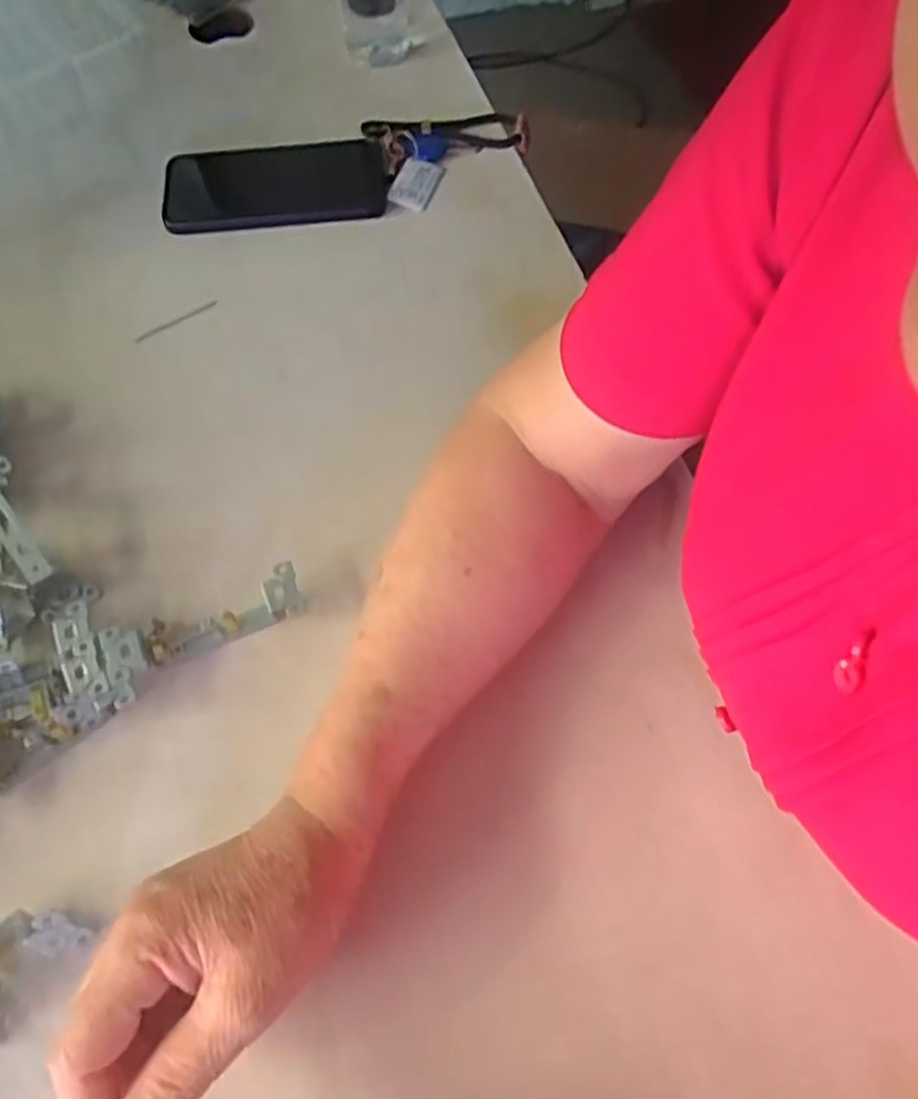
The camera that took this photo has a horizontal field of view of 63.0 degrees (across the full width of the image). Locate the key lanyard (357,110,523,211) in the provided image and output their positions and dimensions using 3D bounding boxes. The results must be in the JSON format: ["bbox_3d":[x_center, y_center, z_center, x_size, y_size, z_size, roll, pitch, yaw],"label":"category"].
[{"bbox_3d":[-0.004,-0.311,0.583,0.118,0.016,0.089,-15,70,-10],"label":"key lanyard"}]

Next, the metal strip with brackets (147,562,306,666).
[{"bbox_3d":[-0.128,0.035,0.410,0.085,0.017,0.026,-19,65,-9],"label":"metal strip with brackets"}]

